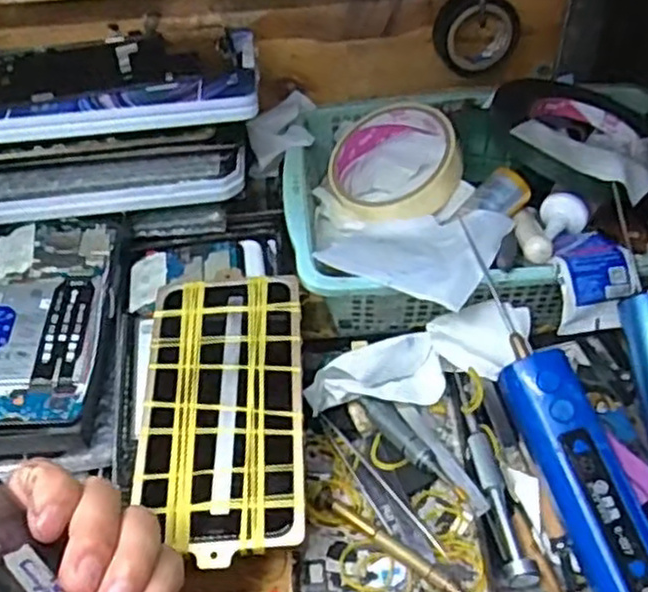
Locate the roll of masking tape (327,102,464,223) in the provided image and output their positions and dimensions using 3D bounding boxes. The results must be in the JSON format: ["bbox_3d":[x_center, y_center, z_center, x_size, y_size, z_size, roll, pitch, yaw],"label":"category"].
[{"bbox_3d":[0.048,-0.091,0.507,0.088,0.022,0.089,-9,64,19],"label":"roll of masking tape"}]

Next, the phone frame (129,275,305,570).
[{"bbox_3d":[-0.054,0.056,0.399,0.084,0.007,0.165,-3,53,1],"label":"phone frame"}]

